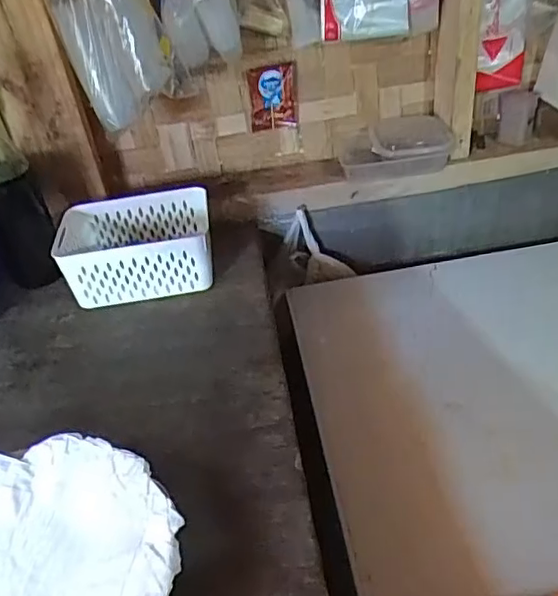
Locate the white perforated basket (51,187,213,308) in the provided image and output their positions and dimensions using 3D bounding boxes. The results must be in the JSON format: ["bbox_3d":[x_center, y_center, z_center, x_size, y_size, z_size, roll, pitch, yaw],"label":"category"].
[{"bbox_3d":[-0.200,-0.073,0.843,0.201,0.101,0.154,-8,36,-1],"label":"white perforated basket"}]

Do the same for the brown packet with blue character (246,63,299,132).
[{"bbox_3d":[-0.010,-0.310,0.922,0.072,0.106,0.011,-5,48,1],"label":"brown packet with blue character"}]

